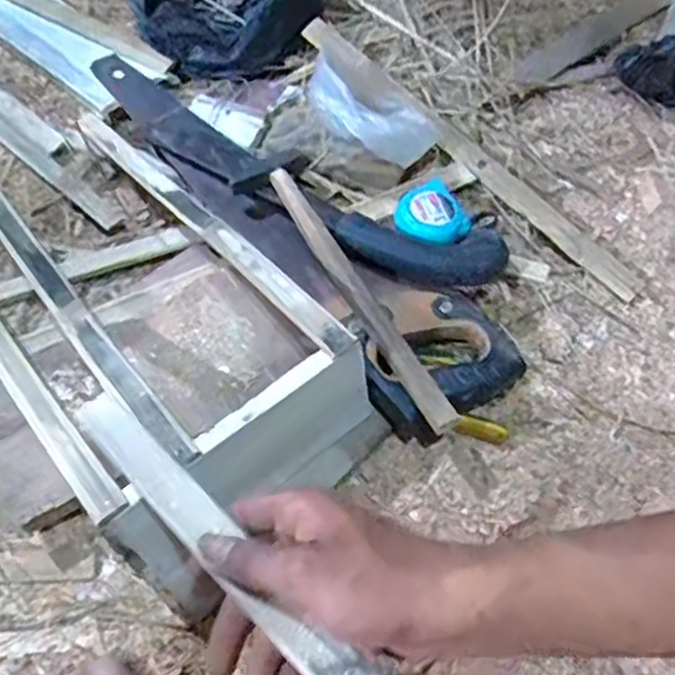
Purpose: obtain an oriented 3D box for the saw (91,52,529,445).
[{"bbox_3d":[-0.066,-0.095,0.596,0.487,0.044,0.110,39,65,18],"label":"saw"}]

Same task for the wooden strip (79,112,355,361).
[{"bbox_3d":[-0.118,-0.103,0.563,0.023,0.011,0.389,-34,54,-20],"label":"wooden strip"}]

